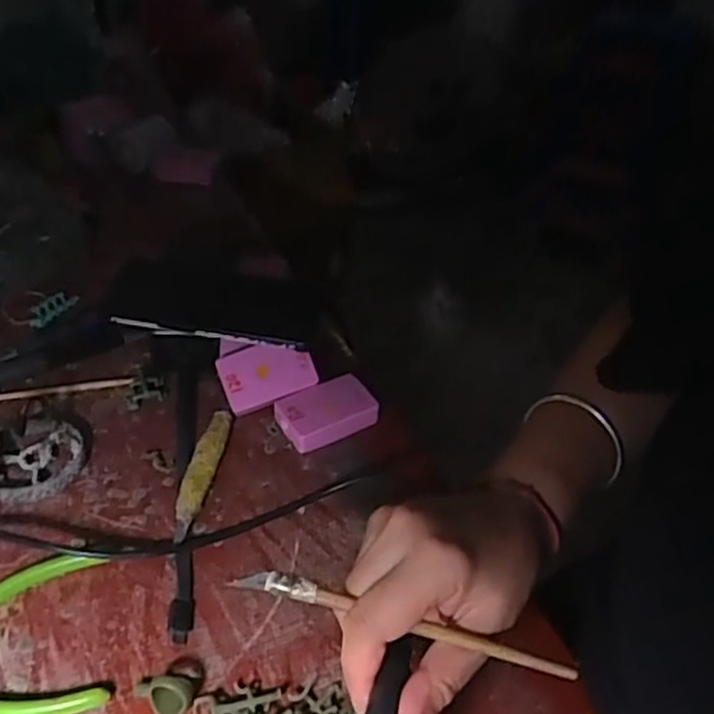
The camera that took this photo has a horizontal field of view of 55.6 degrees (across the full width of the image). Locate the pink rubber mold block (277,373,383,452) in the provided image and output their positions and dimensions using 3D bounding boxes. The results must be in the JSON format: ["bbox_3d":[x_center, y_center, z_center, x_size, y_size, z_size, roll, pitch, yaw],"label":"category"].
[{"bbox_3d":[-0.023,0.043,0.514,0.069,0.022,0.045,-17,43,-23],"label":"pink rubber mold block"}]

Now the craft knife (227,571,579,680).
[{"bbox_3d":[0.020,0.119,0.303,0.155,0.009,0.008,15,40,5],"label":"craft knife"}]

